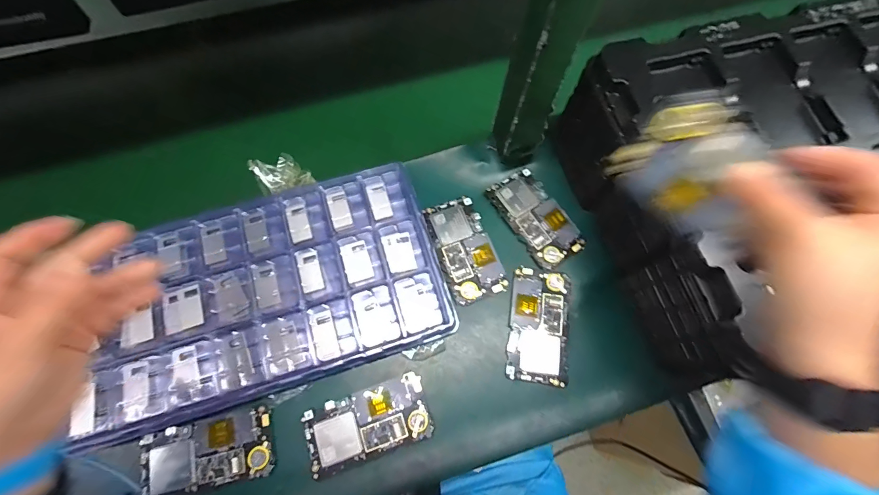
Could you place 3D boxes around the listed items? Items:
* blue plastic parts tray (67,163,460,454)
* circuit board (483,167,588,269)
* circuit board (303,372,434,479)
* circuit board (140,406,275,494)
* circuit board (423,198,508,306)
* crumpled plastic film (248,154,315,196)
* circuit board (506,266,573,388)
[{"bbox_3d":[-0.179,0.045,0.410,0.360,0.035,0.207,-17,70,-7],"label":"blue plastic parts tray"},{"bbox_3d":[0.119,-0.037,0.470,0.068,0.012,0.123,-32,73,-12],"label":"circuit board"},{"bbox_3d":[-0.073,0.179,0.390,0.122,0.007,0.061,-16,70,-6],"label":"circuit board"},{"bbox_3d":[-0.230,0.204,0.377,0.119,0.012,0.062,-12,70,-5],"label":"circuit board"},{"bbox_3d":[0.031,0.001,0.454,0.064,0.012,0.122,-19,71,-8],"label":"circuit board"},{"bbox_3d":[-0.194,-0.086,0.462,0.082,0.031,0.044,0,69,-1],"label":"crumpled plastic film"},{"bbox_3d":[0.113,0.087,0.429,0.067,0.012,0.123,9,70,3],"label":"circuit board"}]

